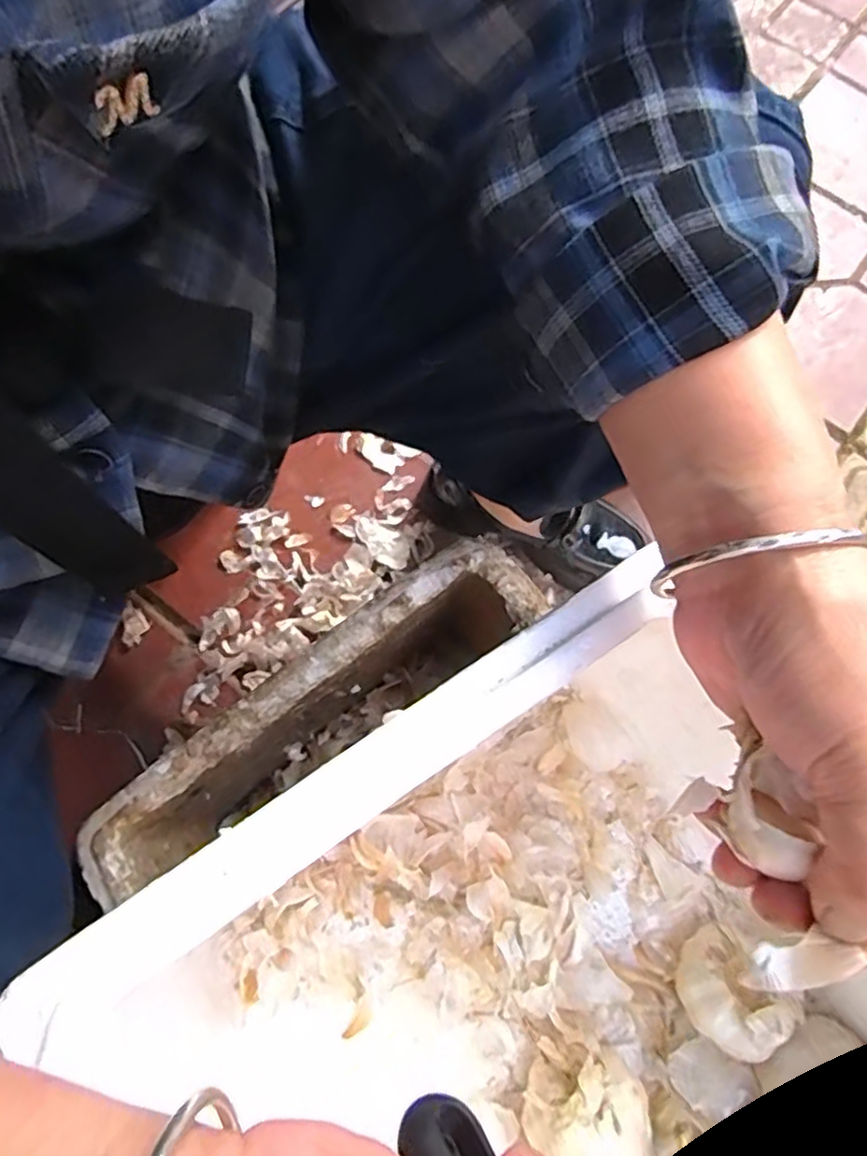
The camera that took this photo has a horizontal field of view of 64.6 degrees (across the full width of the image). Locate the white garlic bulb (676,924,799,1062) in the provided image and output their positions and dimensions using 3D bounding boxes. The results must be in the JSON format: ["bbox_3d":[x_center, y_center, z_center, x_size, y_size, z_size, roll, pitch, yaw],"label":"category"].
[{"bbox_3d":[0.141,0.201,0.328,0.039,0.030,0.047,-38,76,-12],"label":"white garlic bulb"}]

